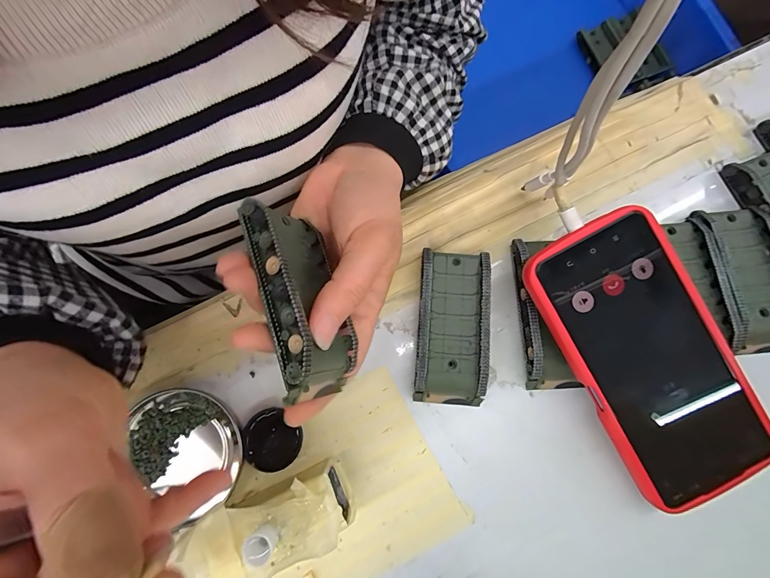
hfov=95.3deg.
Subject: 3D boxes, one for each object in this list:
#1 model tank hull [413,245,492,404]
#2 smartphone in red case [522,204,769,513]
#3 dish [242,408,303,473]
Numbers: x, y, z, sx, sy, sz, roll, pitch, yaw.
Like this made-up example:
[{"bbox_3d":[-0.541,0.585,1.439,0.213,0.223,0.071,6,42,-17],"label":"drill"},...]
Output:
[{"bbox_3d":[0.043,0.025,0.225,0.045,0.021,0.096,5,80,0],"label":"model tank hull"},{"bbox_3d":[0.153,0.040,0.204,0.081,0.009,0.165,-28,89,-1],"label":"smartphone in red case"},{"bbox_3d":[-0.071,0.094,0.217,0.035,0.006,0.033,0,80,-1],"label":"dish"}]

